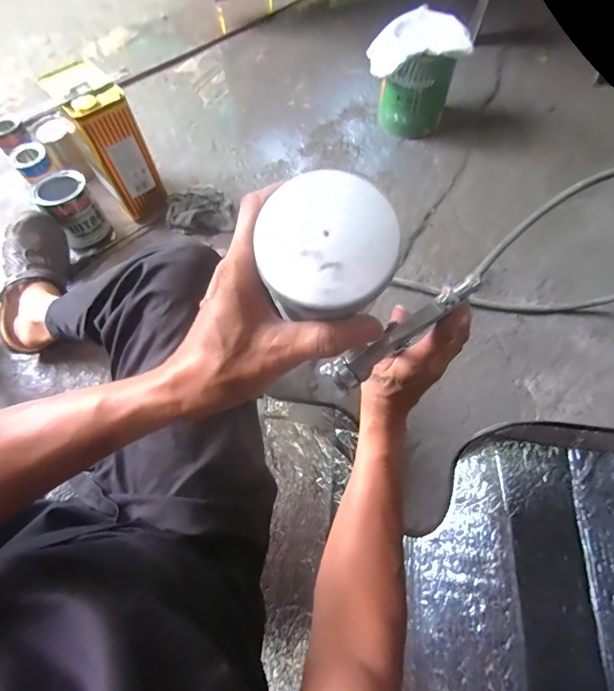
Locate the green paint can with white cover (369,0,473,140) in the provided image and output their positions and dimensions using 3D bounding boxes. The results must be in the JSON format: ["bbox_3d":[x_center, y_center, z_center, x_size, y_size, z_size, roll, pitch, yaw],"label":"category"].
[{"bbox_3d":[0.259,-0.655,0.914,0.185,0.203,0.172,-1,64,2],"label":"green paint can with white cover"}]

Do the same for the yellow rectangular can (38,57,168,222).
[{"bbox_3d":[-0.404,-0.413,0.790,0.119,0.246,0.168,-27,66,-10],"label":"yellow rectangular can"}]

